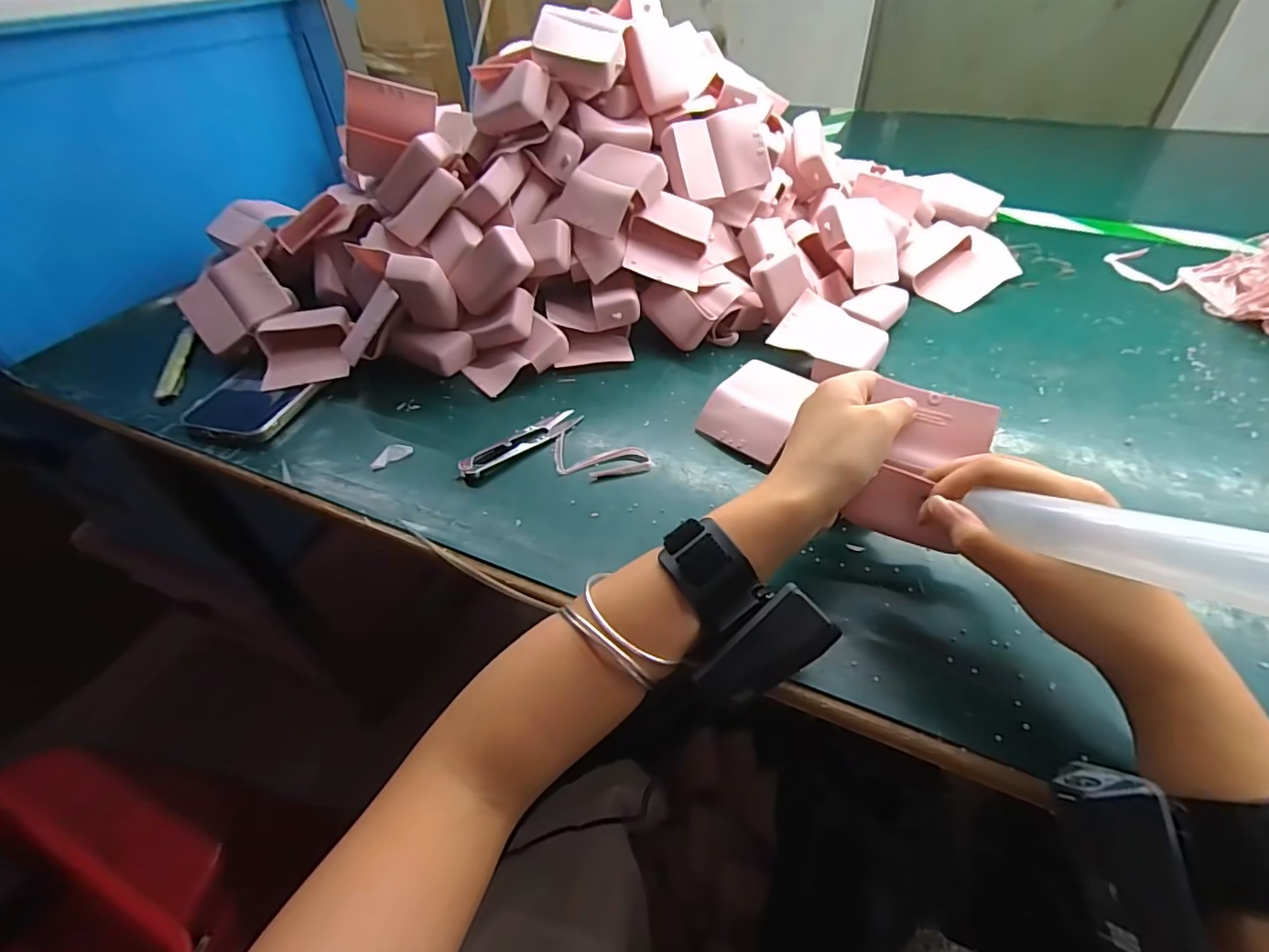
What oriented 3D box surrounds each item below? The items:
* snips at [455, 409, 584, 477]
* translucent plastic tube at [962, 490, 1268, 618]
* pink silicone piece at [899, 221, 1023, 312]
[{"bbox_3d":[-0.085,-0.028,0.433,0.105,0.009,0.022,-31,50,-26],"label":"snips"},{"bbox_3d":[0.192,0.028,0.198,0.025,0.028,0.155,-13,9,-9],"label":"translucent plastic tube"},{"bbox_3d":[0.331,-0.220,0.589,0.122,0.051,0.086,-26,48,-22],"label":"pink silicone piece"}]

